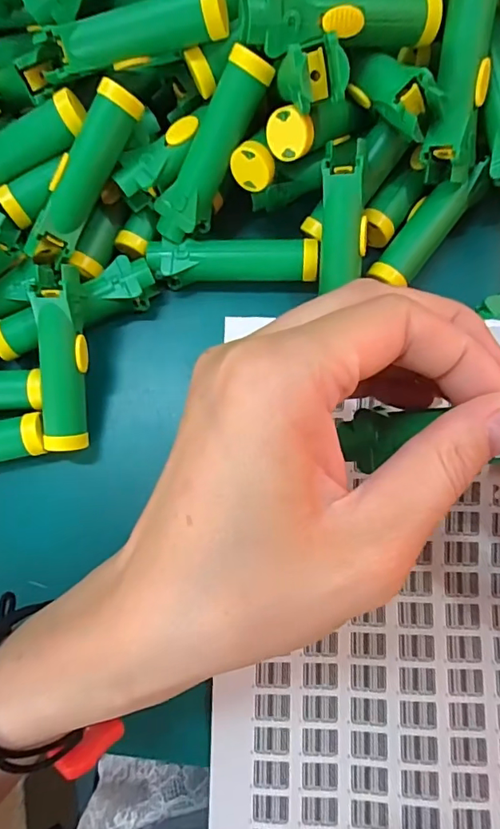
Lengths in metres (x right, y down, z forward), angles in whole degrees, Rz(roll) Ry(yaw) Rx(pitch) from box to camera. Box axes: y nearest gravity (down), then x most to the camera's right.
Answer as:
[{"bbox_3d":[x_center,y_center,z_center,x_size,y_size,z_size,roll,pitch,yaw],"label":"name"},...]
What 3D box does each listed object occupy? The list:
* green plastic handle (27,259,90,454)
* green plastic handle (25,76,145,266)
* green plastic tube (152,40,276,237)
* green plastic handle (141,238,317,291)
[{"bbox_3d":[-0.083,-0.025,0.223,0.019,0.017,0.080,1,99,4],"label":"green plastic handle"},{"bbox_3d":[-0.074,-0.103,0.217,0.017,0.015,0.079,32,99,7],"label":"green plastic handle"},{"bbox_3d":[-0.017,-0.116,0.221,0.020,0.016,0.080,36,116,8],"label":"green plastic tube"},{"bbox_3d":[-0.007,-0.075,0.240,0.080,0.016,0.020,-3,78,2],"label":"green plastic handle"}]

